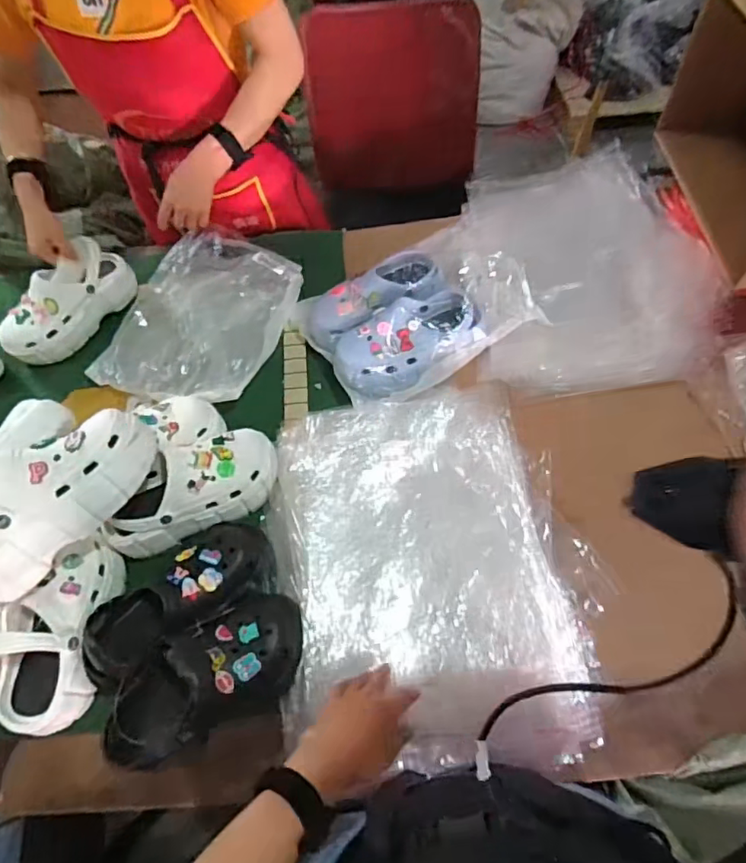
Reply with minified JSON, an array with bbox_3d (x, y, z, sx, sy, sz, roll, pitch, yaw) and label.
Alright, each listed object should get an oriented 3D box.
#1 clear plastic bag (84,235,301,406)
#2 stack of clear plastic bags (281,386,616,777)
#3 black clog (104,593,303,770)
[{"bbox_3d":[-0.300,-0.200,0.935,0.277,0.096,0.307,15,61,14],"label":"clear plastic bag"},{"bbox_3d":[0.062,0.159,0.681,0.372,0.074,0.458,-4,58,2],"label":"stack of clear plastic bags"},{"bbox_3d":[-0.196,0.284,0.630,0.241,0.100,0.108,-30,61,-13],"label":"black clog"}]

